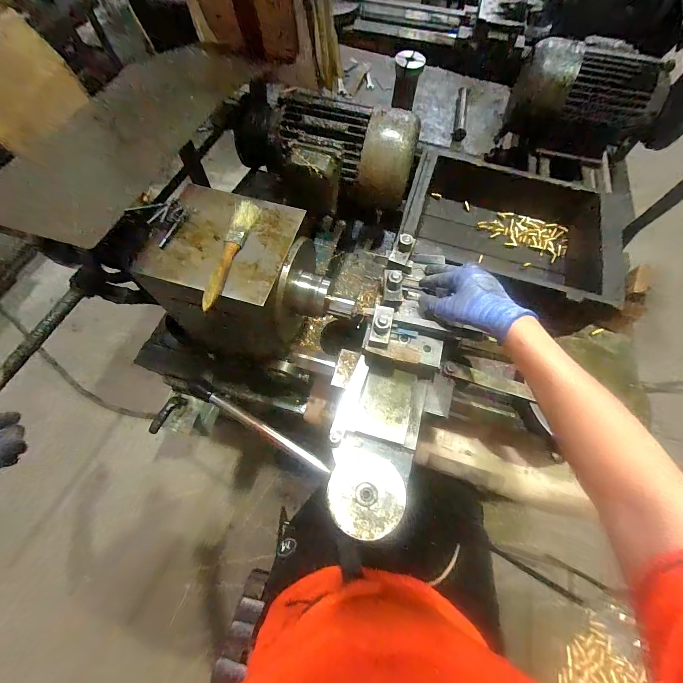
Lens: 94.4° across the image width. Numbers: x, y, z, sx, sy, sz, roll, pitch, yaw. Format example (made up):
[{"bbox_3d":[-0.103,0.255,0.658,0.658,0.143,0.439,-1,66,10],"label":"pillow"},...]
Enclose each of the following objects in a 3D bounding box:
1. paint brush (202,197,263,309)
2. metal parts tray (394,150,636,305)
[{"bbox_3d":[-0.130,-0.105,0.370,0.028,0.015,0.152,11,65,2],"label":"paint brush"},{"bbox_3d":[0.346,-0.245,0.696,0.412,0.136,0.351,21,66,7],"label":"metal parts tray"}]

